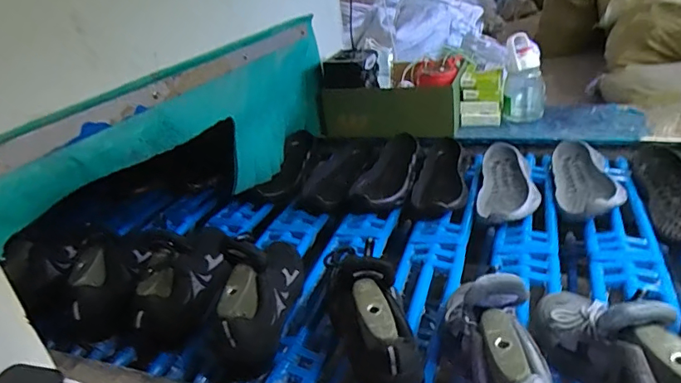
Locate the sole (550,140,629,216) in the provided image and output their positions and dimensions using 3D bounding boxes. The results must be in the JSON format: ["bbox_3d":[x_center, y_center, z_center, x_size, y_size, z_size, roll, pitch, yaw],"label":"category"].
[{"bbox_3d":[0.454,-0.023,0.907,0.102,0.040,0.273,1,28,18],"label":"sole"}]

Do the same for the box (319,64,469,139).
[{"bbox_3d":[0.131,-0.204,1.228,0.321,0.138,0.142,3,29,21],"label":"box"}]

